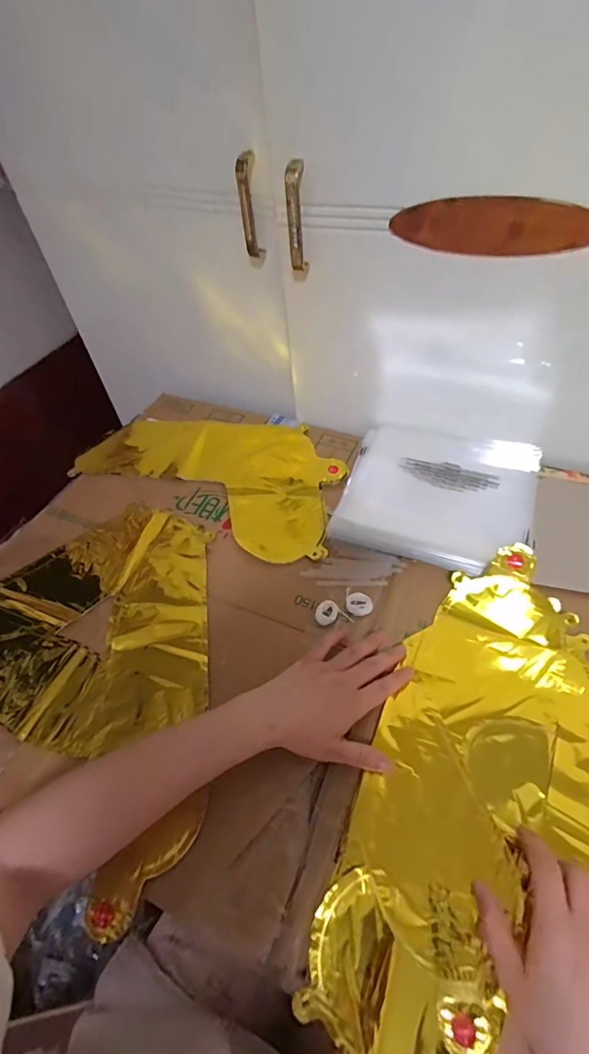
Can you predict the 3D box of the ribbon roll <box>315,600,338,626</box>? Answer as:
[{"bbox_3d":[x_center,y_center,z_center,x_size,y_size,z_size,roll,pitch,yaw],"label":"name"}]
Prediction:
[{"bbox_3d":[0.035,0.091,0.492,0.023,0.004,0.029,17,55,18],"label":"ribbon roll"}]

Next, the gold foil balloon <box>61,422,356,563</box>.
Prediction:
[{"bbox_3d":[-0.118,-0.087,0.647,0.391,0.009,0.212,18,55,19],"label":"gold foil balloon"}]

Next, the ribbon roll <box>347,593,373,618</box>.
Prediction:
[{"bbox_3d":[0.069,0.082,0.492,0.027,0.004,0.029,-3,51,4],"label":"ribbon roll"}]

